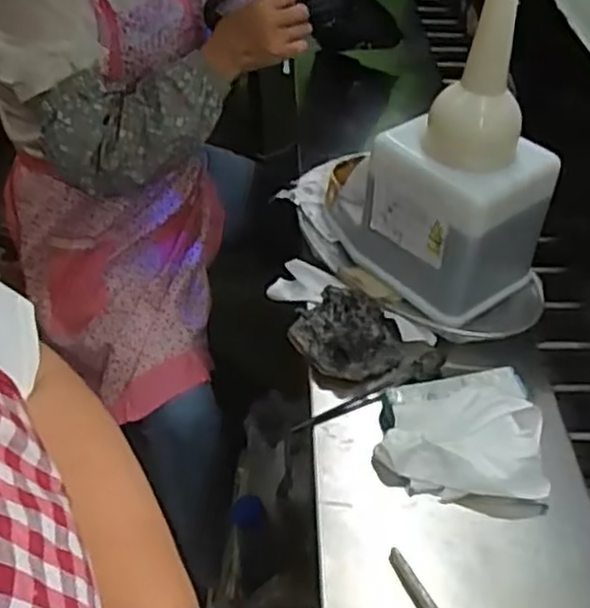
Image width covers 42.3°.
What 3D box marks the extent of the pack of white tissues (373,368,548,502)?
[{"bbox_3d":[0.148,0.117,0.698,0.141,0.038,0.125,4,43,3],"label":"pack of white tissues"}]

